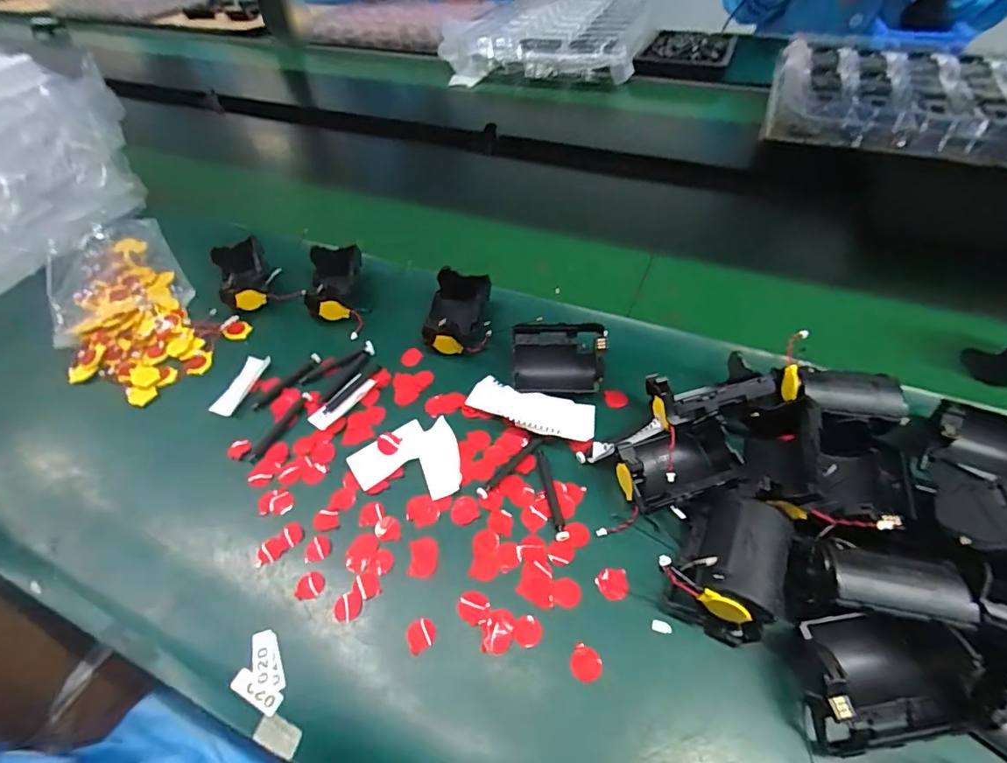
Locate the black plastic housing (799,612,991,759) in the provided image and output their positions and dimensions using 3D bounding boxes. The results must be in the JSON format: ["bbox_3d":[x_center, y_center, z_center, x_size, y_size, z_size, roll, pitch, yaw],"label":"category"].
[{"bbox_3d":[0.186,0.140,0.238,0.088,0.039,0.053,-8,51,-2],"label":"black plastic housing"}]

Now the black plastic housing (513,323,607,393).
[{"bbox_3d":[0.042,-0.018,0.381,0.068,0.034,0.053,0,48,5],"label":"black plastic housing"}]

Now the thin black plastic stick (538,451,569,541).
[{"bbox_3d":[0.032,0.074,0.330,0.008,0.008,0.064,-9,48,-3],"label":"thin black plastic stick"}]

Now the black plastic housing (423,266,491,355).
[{"bbox_3d":[-0.039,-0.061,0.425,0.055,0.036,0.078,-1,51,4],"label":"black plastic housing"}]

